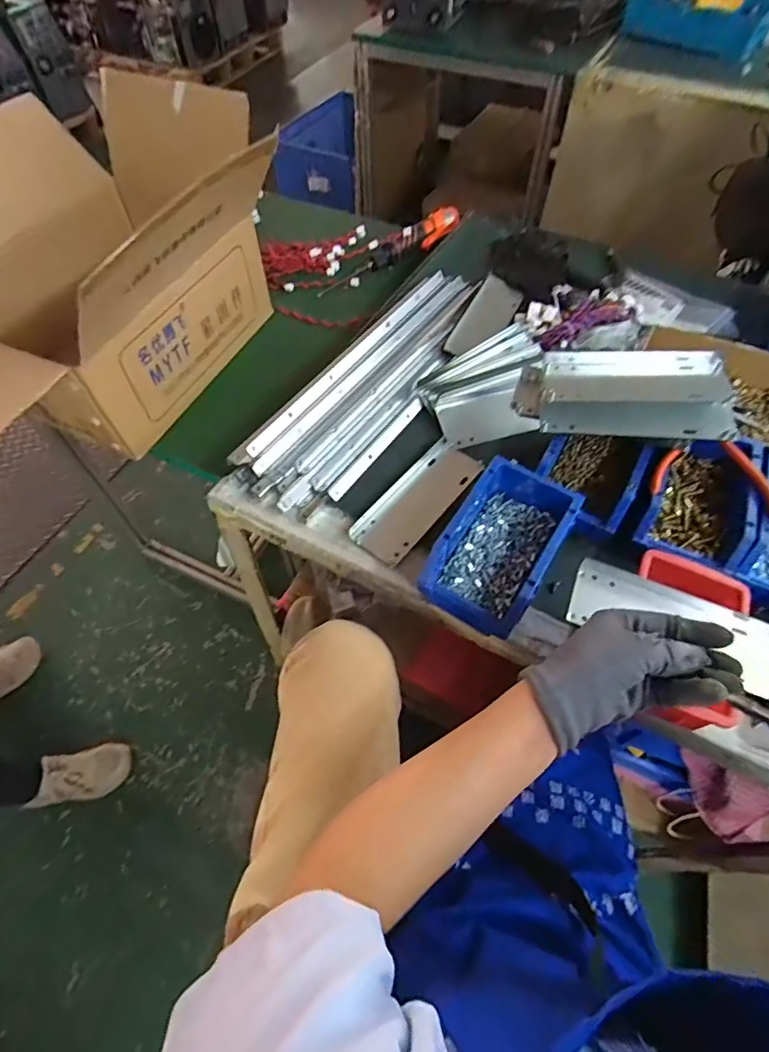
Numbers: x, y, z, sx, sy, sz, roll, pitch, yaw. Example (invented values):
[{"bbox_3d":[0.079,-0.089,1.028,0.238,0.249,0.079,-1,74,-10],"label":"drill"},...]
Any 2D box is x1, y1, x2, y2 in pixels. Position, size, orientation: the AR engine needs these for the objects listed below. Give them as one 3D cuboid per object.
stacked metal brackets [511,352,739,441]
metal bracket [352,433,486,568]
[{"bbox_3d":[0.250,-0.137,0.541,0.206,0.054,0.105,5,58,4],"label":"stacked metal brackets"},{"bbox_3d":[0.039,-0.033,0.591,0.071,0.015,0.181,34,64,20],"label":"metal bracket"}]

